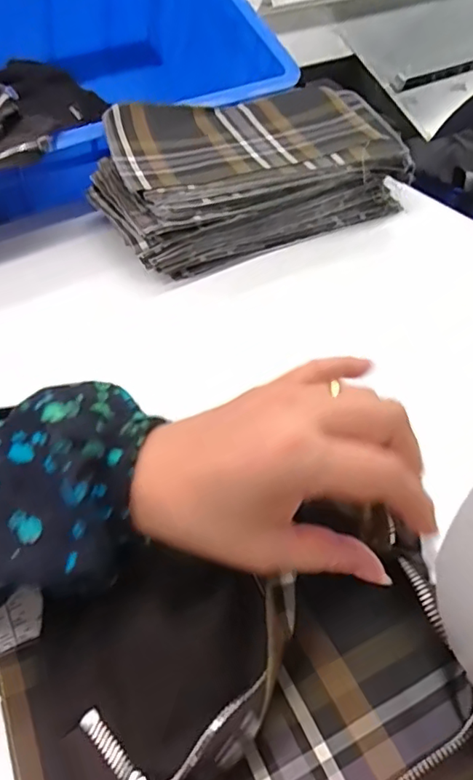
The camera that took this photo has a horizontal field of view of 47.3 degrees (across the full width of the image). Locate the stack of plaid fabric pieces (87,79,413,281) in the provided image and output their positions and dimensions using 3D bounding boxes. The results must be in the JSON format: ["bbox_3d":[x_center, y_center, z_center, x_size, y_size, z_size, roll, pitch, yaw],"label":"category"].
[{"bbox_3d":[0.009,-0.227,0.556,0.299,0.084,0.193,-20,48,-15],"label":"stack of plaid fabric pieces"}]

